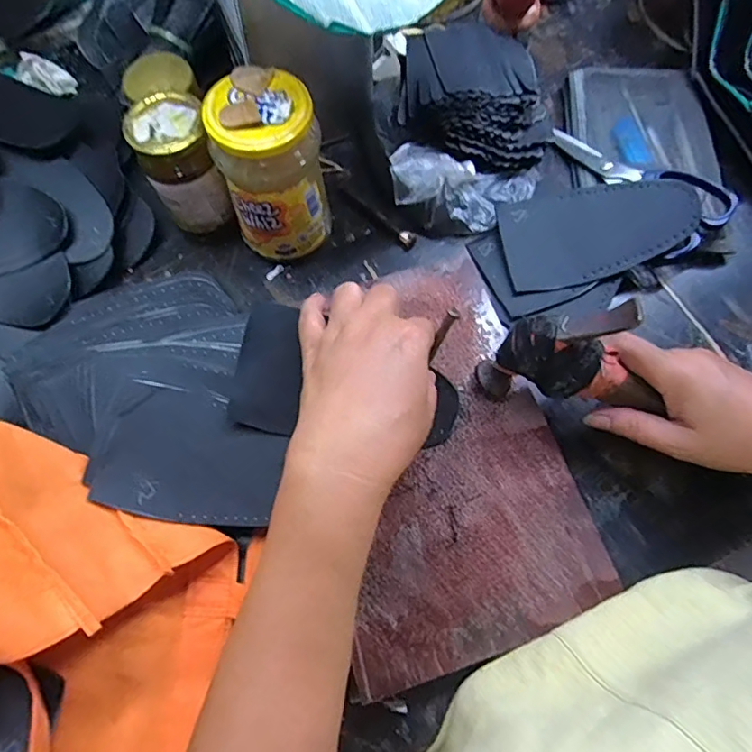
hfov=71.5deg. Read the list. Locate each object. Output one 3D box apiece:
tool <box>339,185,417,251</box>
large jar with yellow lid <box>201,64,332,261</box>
[{"bbox_3d":[0.001,-0.146,0.471,0.012,0.011,0.090,-42,73,-14],"label":"tool"},{"bbox_3d":[-0.077,-0.156,0.402,0.071,0.121,0.066,-3,68,0],"label":"large jar with yellow lid"}]

